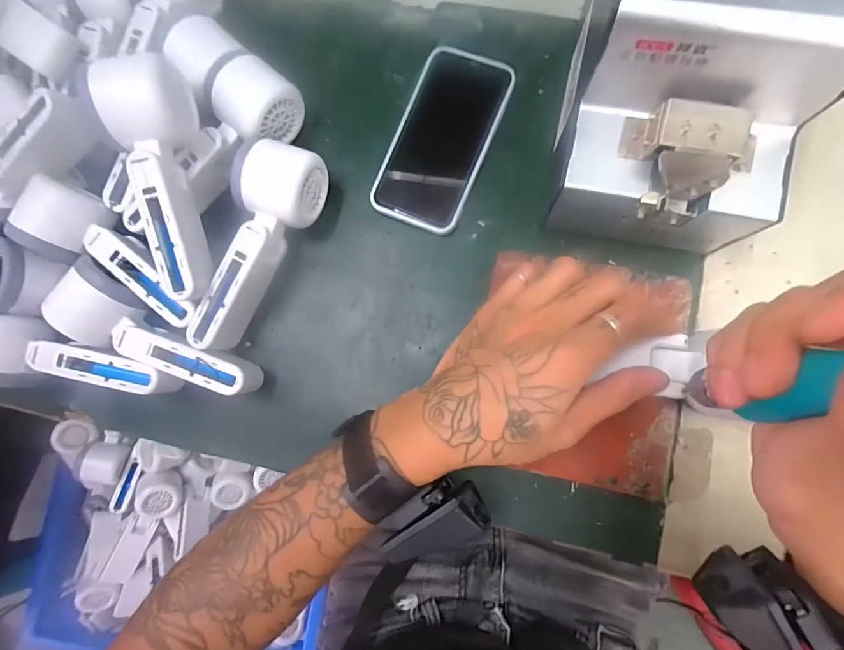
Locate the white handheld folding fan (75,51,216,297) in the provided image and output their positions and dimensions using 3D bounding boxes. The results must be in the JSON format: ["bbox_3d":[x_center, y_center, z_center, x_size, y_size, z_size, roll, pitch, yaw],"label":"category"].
[{"bbox_3d":[-0.184,-0.103,0.303,0.049,0.055,0.170,-10,96,5],"label":"white handheld folding fan"}]

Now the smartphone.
[{"bbox_3d":[0.017,-0.148,0.343,0.073,0.014,0.143,24,87,8],"label":"smartphone"}]

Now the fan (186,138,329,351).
[{"bbox_3d":[-0.129,-0.060,0.329,0.051,0.055,0.166,25,88,8],"label":"fan"}]

